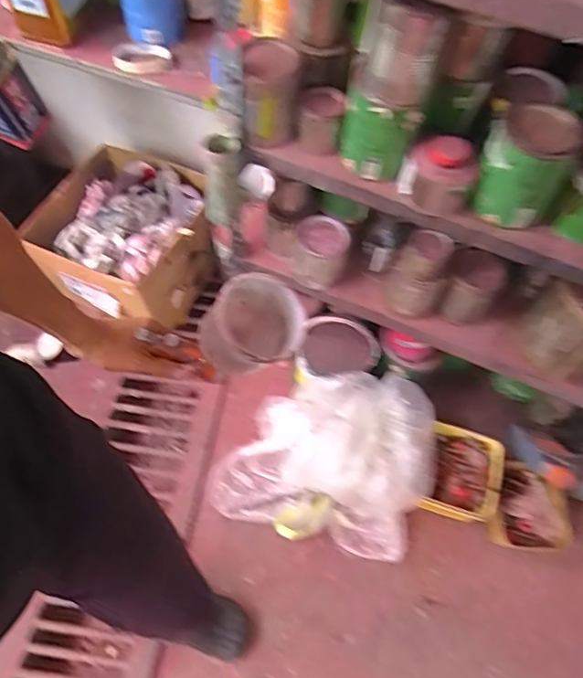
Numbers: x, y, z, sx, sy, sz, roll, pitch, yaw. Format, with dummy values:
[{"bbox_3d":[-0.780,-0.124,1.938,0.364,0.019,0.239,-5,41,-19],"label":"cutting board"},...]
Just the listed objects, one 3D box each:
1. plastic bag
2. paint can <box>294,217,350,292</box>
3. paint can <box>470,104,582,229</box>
[{"bbox_3d":[0.080,0.257,1.191,0.447,0.188,0.359,12,63,5],"label":"plastic bag"},{"bbox_3d":[0.055,-0.162,0.997,0.092,0.107,0.089,2,62,-3],"label":"paint can"},{"bbox_3d":[0.306,-0.231,0.709,0.105,0.123,0.102,27,64,10],"label":"paint can"}]

